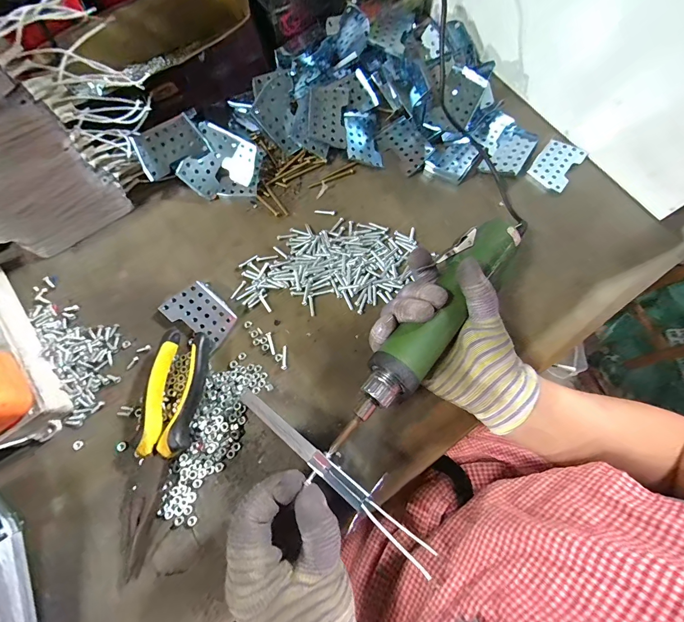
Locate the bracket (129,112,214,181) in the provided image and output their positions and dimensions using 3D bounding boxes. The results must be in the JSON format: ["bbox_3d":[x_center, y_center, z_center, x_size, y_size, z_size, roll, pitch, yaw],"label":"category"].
[{"bbox_3d":[-0.184,-0.177,0.358,0.072,0.007,0.044,-31,108,-5],"label":"bracket"}]

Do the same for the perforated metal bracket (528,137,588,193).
[{"bbox_3d":[0.256,-0.175,0.399,0.045,0.015,0.064,37,73,11],"label":"perforated metal bracket"}]

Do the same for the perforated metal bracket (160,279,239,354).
[{"bbox_3d":[-0.139,0.004,0.332,0.066,0.010,0.046,40,74,11],"label":"perforated metal bracket"}]

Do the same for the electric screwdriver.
[{"bbox_3d":[0.074,0.007,0.267,0.048,0.051,0.236,38,72,11],"label":"electric screwdriver"}]

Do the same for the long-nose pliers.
[{"bbox_3d":[-0.155,0.114,0.283,0.047,0.026,0.192,7,70,0],"label":"long-nose pliers"}]

